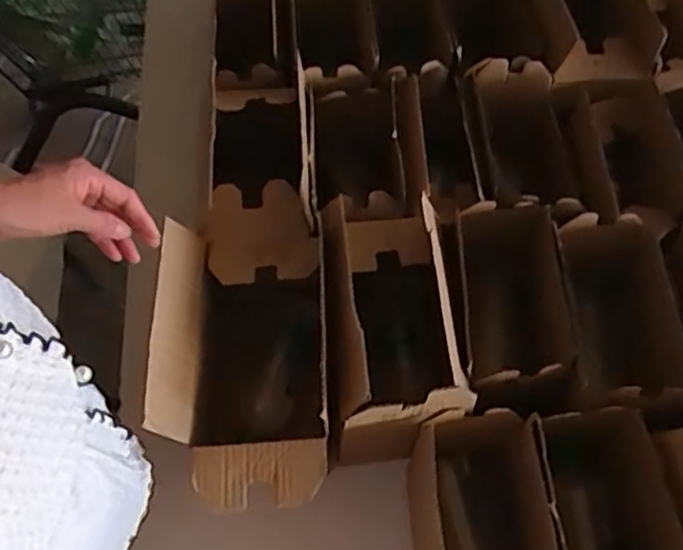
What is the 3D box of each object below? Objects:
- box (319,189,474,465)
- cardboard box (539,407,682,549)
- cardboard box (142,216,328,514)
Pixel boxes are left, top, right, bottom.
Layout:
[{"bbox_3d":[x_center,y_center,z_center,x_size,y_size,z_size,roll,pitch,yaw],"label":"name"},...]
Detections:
[{"bbox_3d":[0.050,0.066,0.711,0.137,0.212,0.235,-4,59,-1],"label":"box"},{"bbox_3d":[0.240,0.242,0.622,0.112,0.139,0.192,-5,59,-2],"label":"cardboard box"},{"bbox_3d":[-0.096,0.109,0.695,0.159,0.197,0.280,-3,59,0],"label":"cardboard box"}]

